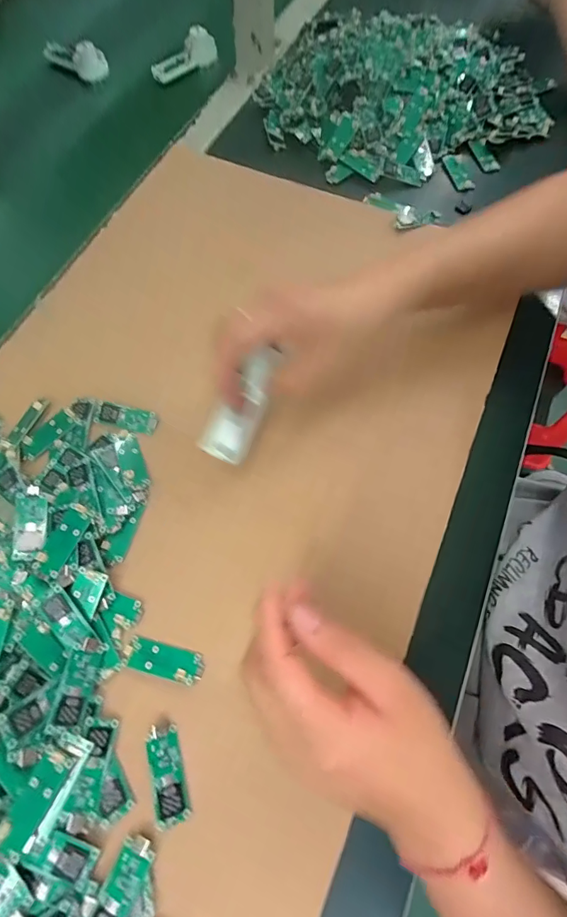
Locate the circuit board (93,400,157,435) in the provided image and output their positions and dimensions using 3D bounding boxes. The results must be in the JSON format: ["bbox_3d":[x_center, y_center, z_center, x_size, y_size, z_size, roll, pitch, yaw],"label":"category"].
[{"bbox_3d":[-0.126,-0.033,0.331,0.051,0.004,0.018,14,82,5],"label":"circuit board"}]

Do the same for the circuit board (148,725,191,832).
[{"bbox_3d":[-0.069,0.186,0.245,0.017,0.004,0.048,-5,62,-25],"label":"circuit board"}]

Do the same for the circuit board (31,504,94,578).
[{"bbox_3d":[-0.147,0.054,0.277,0.019,0.005,0.047,21,66,3],"label":"circuit board"}]

